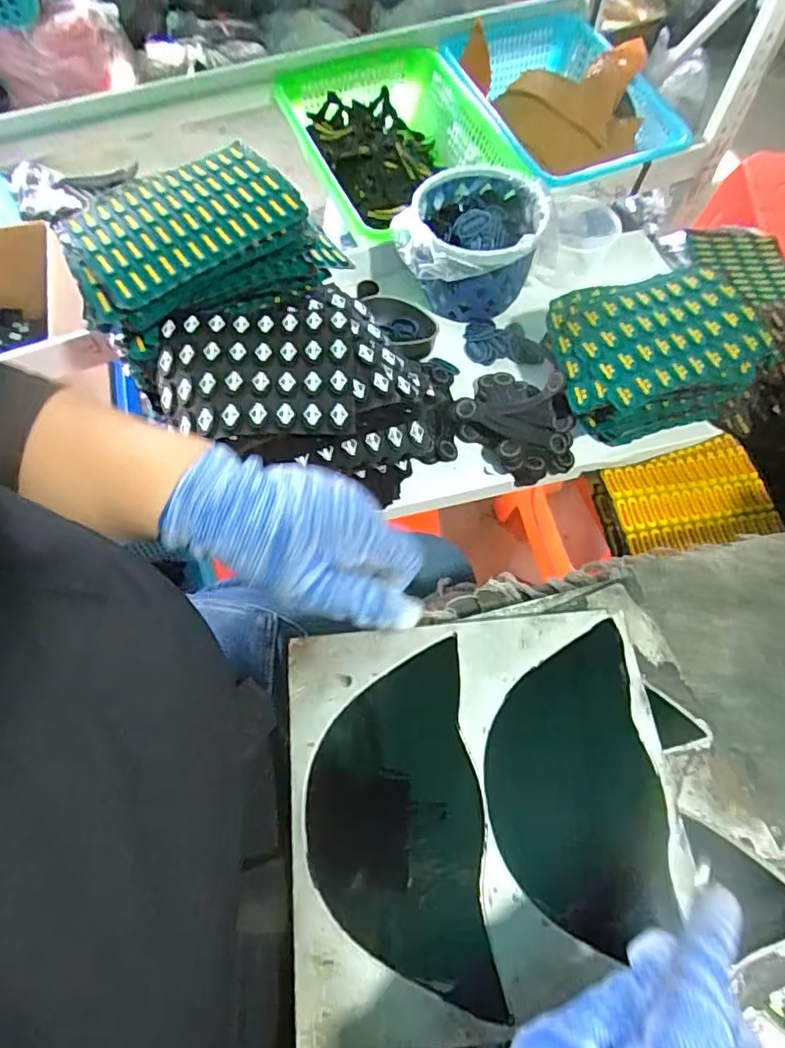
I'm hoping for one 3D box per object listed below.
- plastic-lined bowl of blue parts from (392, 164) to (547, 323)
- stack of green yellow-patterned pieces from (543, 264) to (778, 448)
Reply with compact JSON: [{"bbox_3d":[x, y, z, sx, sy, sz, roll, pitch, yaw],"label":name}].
[{"bbox_3d":[0.095,-0.354,0.737,0.170,0.119,0.170,1,63,-1],"label":"plastic-lined bowl of blue parts"},{"bbox_3d":[0.307,-0.207,0.682,0.238,0.105,0.172,-12,64,-7],"label":"stack of green yellow-patterned pieces"}]

